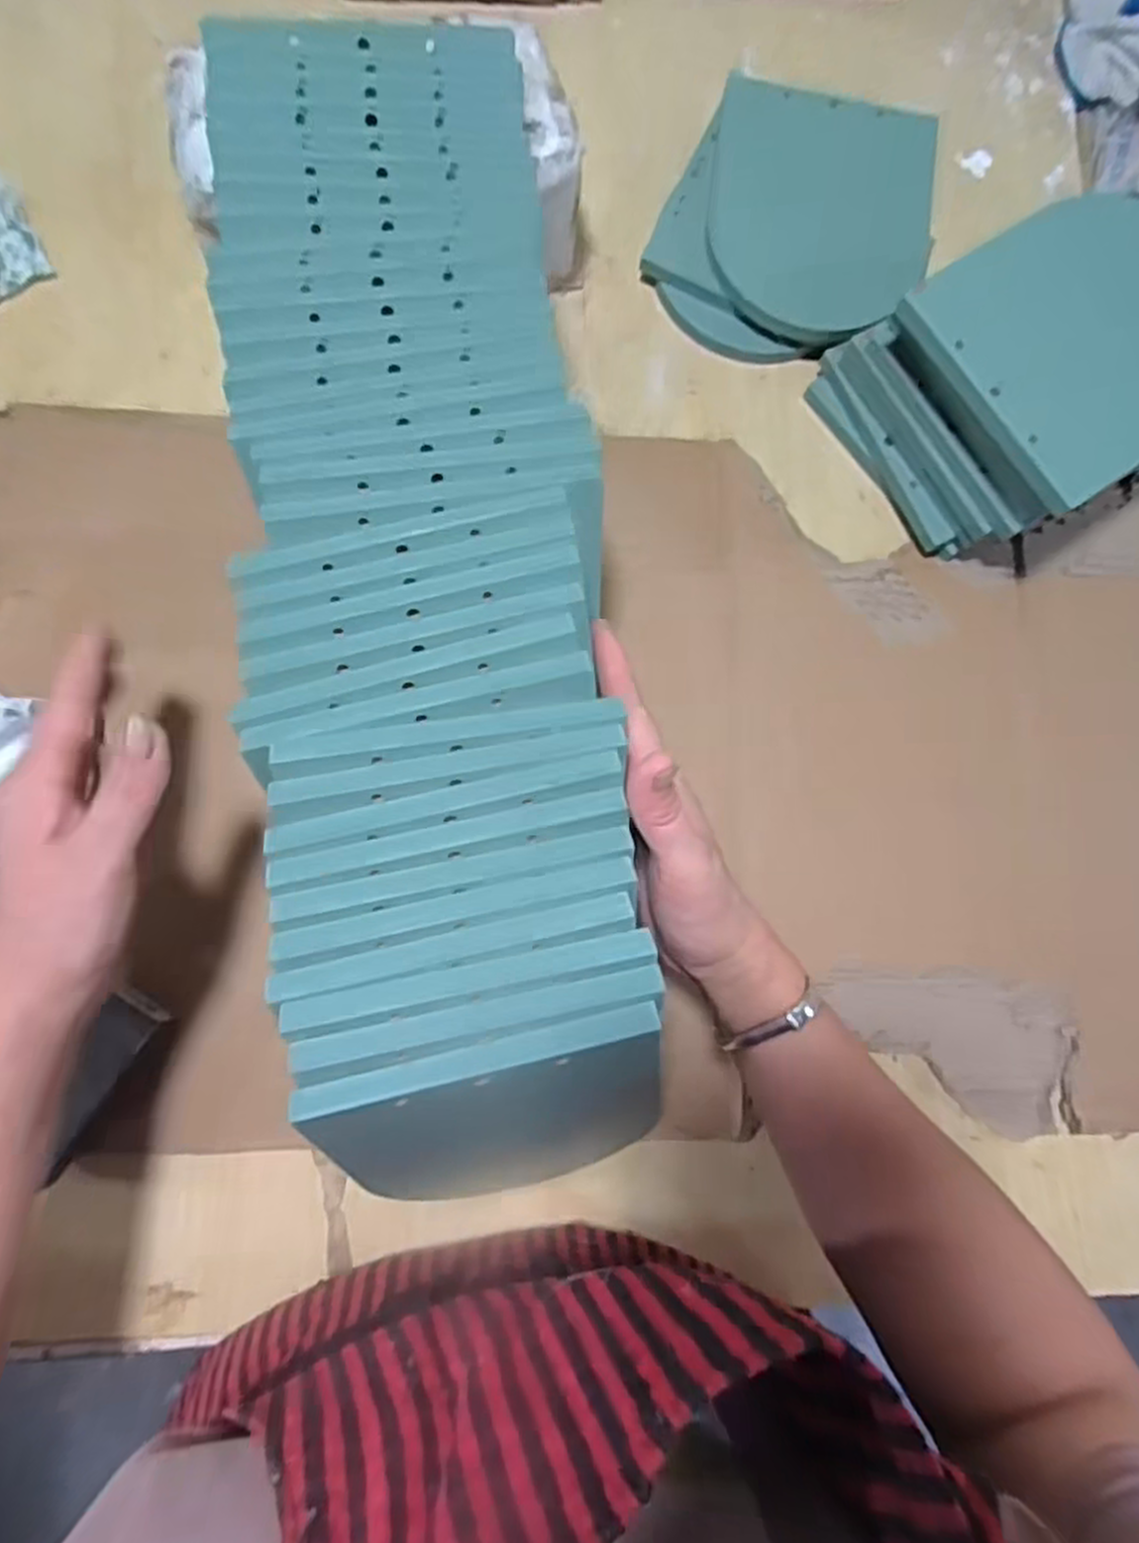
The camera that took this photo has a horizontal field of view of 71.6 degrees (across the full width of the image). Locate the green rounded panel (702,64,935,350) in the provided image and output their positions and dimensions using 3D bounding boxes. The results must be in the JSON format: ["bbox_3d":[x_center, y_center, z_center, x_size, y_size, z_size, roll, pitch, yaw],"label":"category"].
[{"bbox_3d":[0.160,-0.353,0.501,0.140,0.009,0.155,9,88,-4],"label":"green rounded panel"}]

